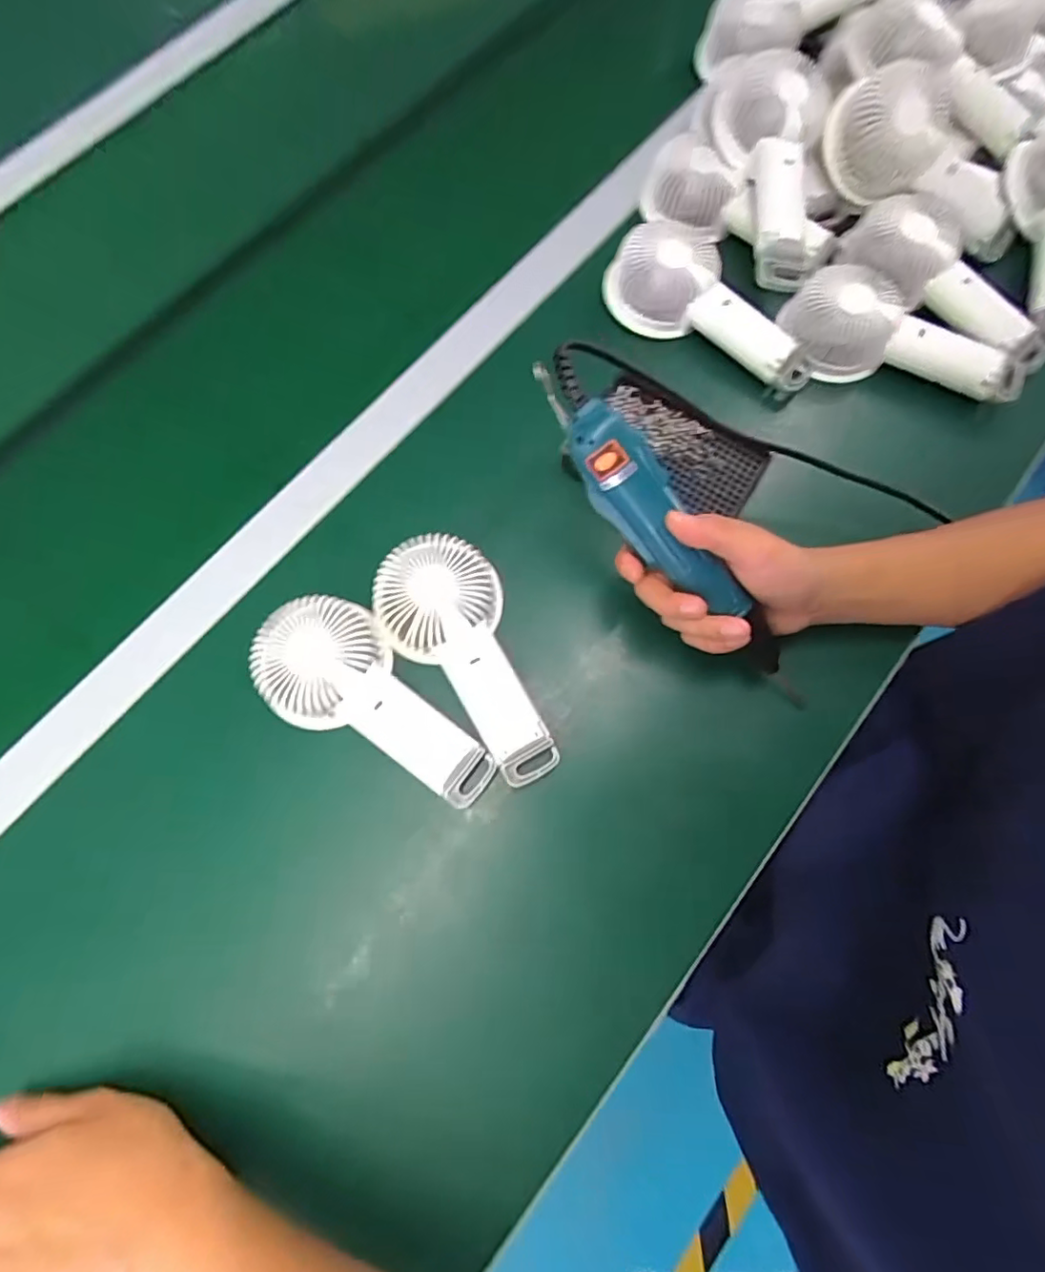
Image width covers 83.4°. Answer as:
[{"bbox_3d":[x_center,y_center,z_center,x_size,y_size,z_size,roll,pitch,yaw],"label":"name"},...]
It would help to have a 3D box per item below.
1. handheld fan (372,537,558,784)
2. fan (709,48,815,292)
[{"bbox_3d":[-0.032,0.013,0.397,0.084,0.031,0.174,-33,78,-9],"label":"handheld fan"},{"bbox_3d":[0.210,-0.385,0.494,0.082,0.052,0.198,-6,88,-2],"label":"fan"}]

